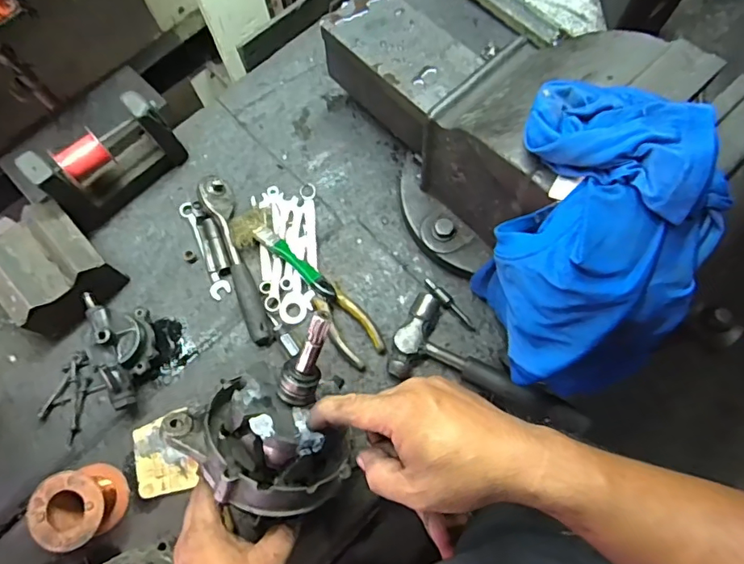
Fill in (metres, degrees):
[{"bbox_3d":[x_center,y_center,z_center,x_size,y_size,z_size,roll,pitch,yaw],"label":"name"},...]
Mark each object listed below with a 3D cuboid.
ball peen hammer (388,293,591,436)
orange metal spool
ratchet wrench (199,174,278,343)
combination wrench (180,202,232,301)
[{"bbox_3d":[0.148,0.101,0.624,0.243,0.036,0.117,22,74,9],"label":"ball peen hammer"},{"bbox_3d":[-0.332,0.256,0.580,0.074,0.070,0.079,-1,72,2],"label":"orange metal spool"},{"bbox_3d":[-0.184,-0.031,0.680,0.043,0.036,0.245,-19,72,-4],"label":"ratchet wrench"},{"bbox_3d":[-0.233,-0.044,0.698,0.028,0.014,0.150,-28,73,-7],"label":"combination wrench"}]

